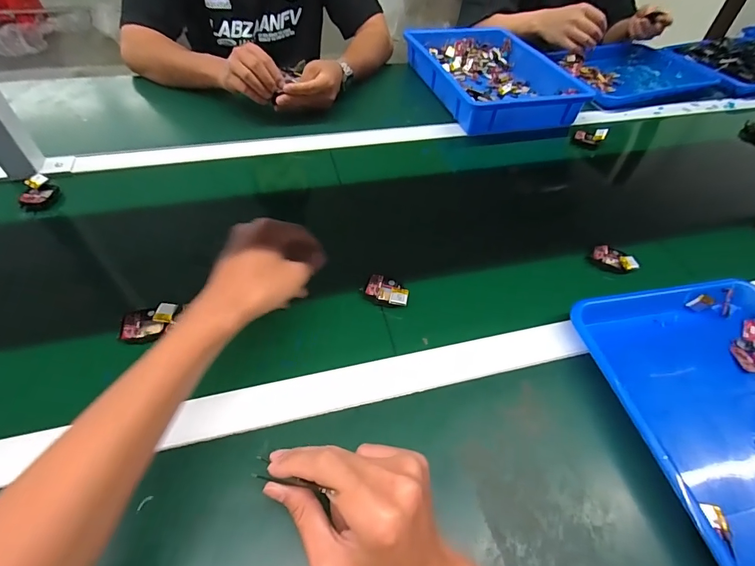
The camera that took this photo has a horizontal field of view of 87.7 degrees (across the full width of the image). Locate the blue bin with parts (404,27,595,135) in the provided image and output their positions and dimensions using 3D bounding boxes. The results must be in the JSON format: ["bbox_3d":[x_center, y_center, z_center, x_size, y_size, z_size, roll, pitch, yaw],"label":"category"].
[{"bbox_3d":[0.229,-0.431,0.811,0.252,0.052,0.364,-12,51,-14],"label":"blue bin with parts"}]

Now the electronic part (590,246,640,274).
[{"bbox_3d":[0.308,-0.029,0.513,0.052,0.020,0.027,26,52,17],"label":"electronic part"}]

